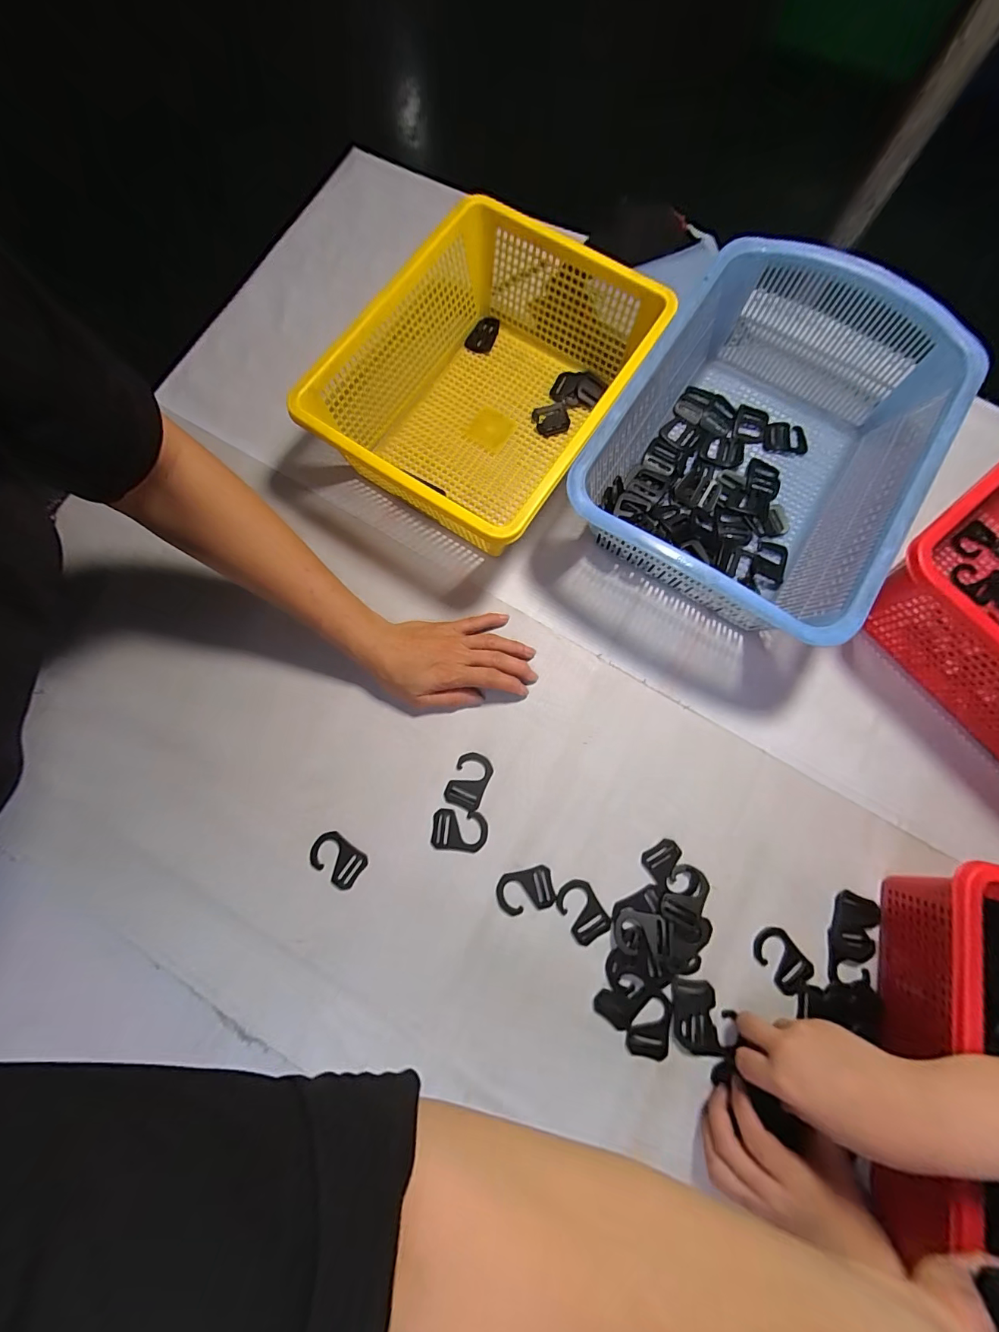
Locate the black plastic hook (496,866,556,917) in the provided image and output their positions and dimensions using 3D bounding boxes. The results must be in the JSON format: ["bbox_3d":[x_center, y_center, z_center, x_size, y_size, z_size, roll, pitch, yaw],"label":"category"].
[{"bbox_3d":[0.023,0.200,0.394,0.050,0.004,0.034,-13,78,-3],"label":"black plastic hook"}]

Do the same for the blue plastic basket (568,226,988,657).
[{"bbox_3d":[0.249,-0.208,0.431,0.260,0.104,0.357,32,80,7],"label":"blue plastic basket"}]

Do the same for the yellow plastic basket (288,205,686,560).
[{"bbox_3d":[-0.012,-0.270,0.446,0.238,0.103,0.299,32,80,6],"label":"yellow plastic basket"}]

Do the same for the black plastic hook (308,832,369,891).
[{"bbox_3d":[-0.147,0.175,0.401,0.049,0.004,0.035,34,80,7],"label":"black plastic hook"}]

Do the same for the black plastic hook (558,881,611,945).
[{"bbox_3d":[0.072,0.216,0.392,0.035,0.004,0.050,-30,80,-6],"label":"black plastic hook"}]

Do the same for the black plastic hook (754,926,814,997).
[{"bbox_3d":[0.243,0.253,0.383,0.035,0.004,0.051,-38,81,-7],"label":"black plastic hook"}]

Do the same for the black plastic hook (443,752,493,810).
[{"bbox_3d":[-0.029,0.107,0.415,0.034,0.004,0.049,21,79,4],"label":"black plastic hook"}]

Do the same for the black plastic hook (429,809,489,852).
[{"bbox_3d":[-0.036,0.151,0.406,0.050,0.004,0.035,4,78,1],"label":"black plastic hook"}]

